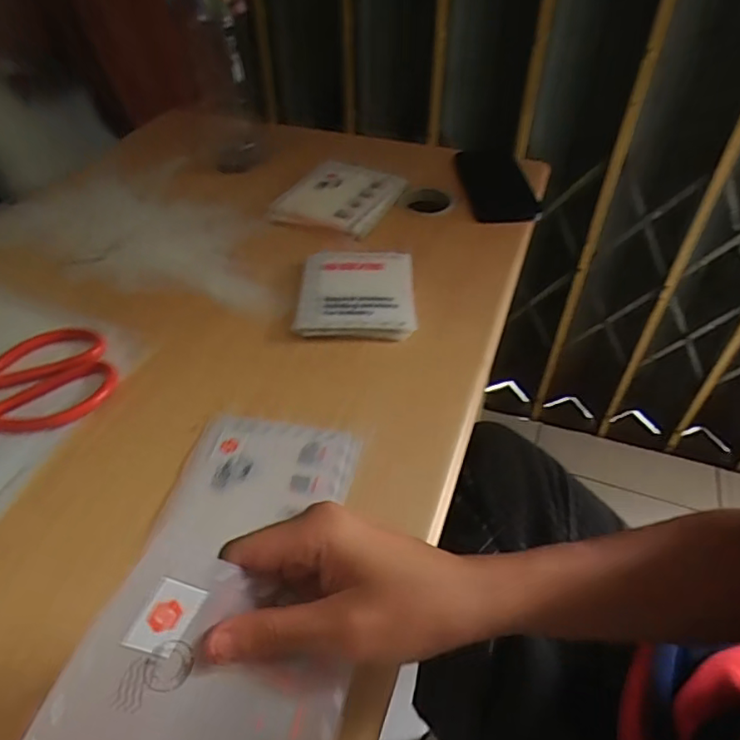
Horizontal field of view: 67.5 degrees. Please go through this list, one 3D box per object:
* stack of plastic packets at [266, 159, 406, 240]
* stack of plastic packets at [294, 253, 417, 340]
[{"bbox_3d":[-0.033,-0.197,0.632,0.116,0.018,0.132,17,47,16],"label":"stack of plastic packets"},{"bbox_3d":[-0.012,-0.074,0.513,0.103,0.015,0.118,0,45,0],"label":"stack of plastic packets"}]

